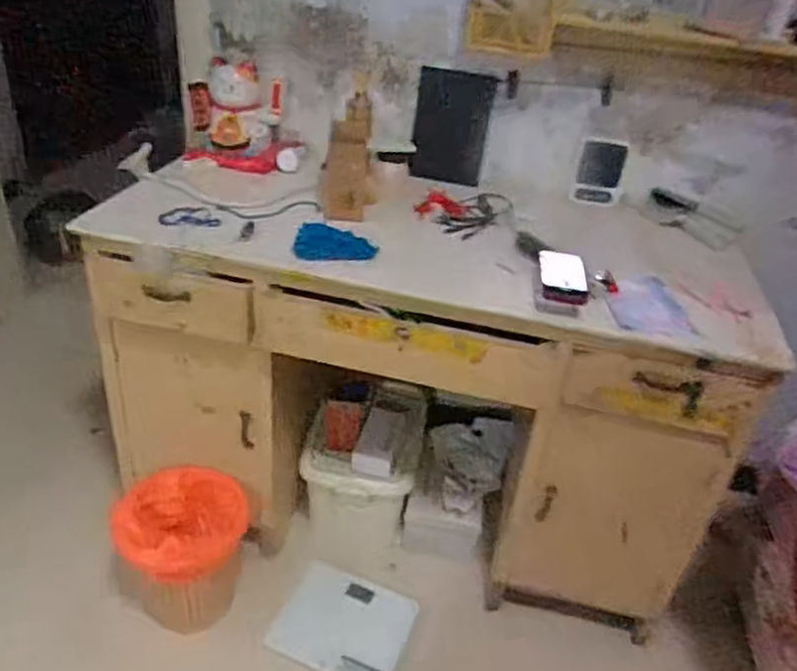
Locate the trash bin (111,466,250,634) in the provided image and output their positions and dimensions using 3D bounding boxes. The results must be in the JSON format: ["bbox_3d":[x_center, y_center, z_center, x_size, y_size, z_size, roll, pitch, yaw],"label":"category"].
[{"bbox_3d":[-0.461,0.475,1.472,0.246,0.359,0.221,-1,35,-12],"label":"trash bin"}]

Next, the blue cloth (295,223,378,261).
[{"bbox_3d":[-0.116,-0.173,1.271,0.149,0.035,0.082,7,34,0],"label":"blue cloth"}]

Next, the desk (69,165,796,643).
[{"bbox_3d":[0.041,0.059,1.620,1.299,0.745,0.657,11,34,6],"label":"desk"}]

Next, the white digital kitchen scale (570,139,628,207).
[{"bbox_3d":[0.492,-0.399,1.645,0.115,0.151,0.027,13,34,8],"label":"white digital kitchen scale"}]

